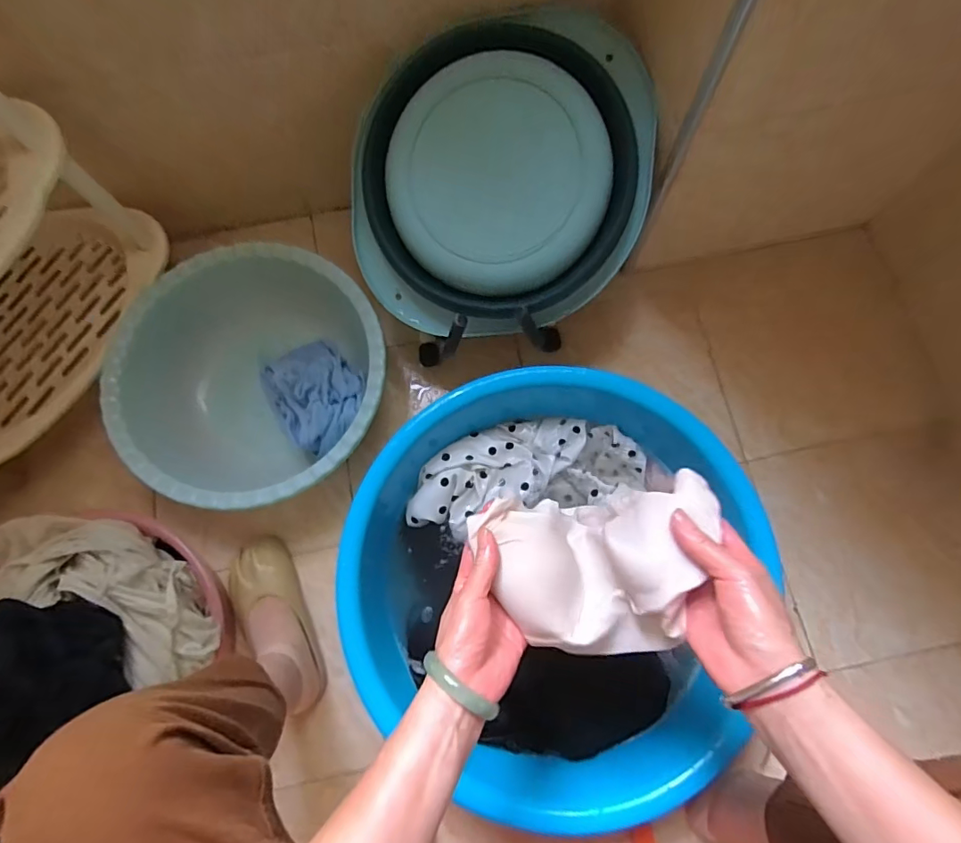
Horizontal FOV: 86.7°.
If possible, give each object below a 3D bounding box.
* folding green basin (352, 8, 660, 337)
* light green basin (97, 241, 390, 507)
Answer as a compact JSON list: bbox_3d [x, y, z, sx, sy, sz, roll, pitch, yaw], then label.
[{"bbox_3d":[0.021,-0.293,0.648,0.398,0.136,0.377,-11,104,13],"label":"folding green basin"},{"bbox_3d":[-0.317,-0.058,0.753,0.360,0.152,0.364,-1,75,2],"label":"light green basin"}]

